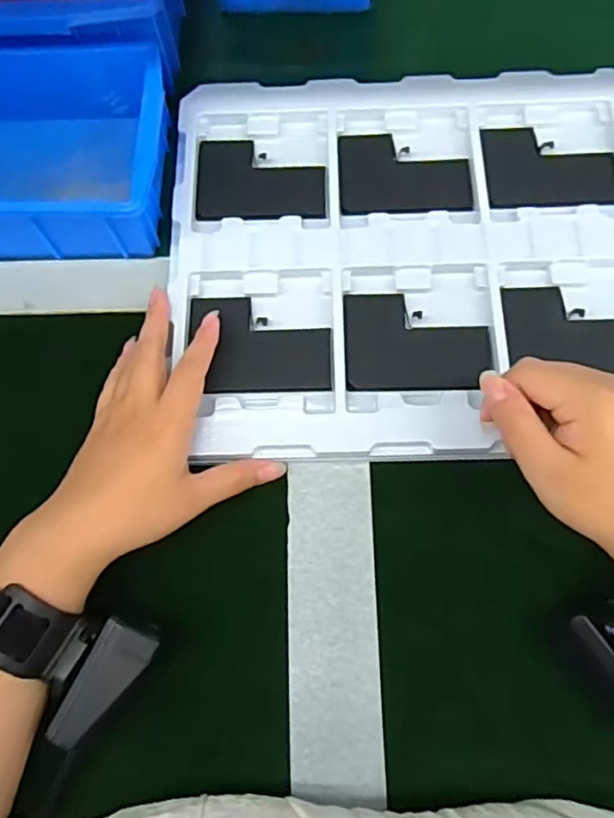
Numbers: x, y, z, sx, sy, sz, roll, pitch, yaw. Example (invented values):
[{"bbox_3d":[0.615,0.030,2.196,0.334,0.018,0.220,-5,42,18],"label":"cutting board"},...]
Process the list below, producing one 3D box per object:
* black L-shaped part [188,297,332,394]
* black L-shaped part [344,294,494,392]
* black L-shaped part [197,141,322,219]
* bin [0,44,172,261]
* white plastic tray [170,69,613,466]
[{"bbox_3d":[-0.030,-0.043,0.392,0.089,0.007,0.067,-2,73,1],"label":"black L-shaped part"},{"bbox_3d":[0.070,-0.043,0.386,0.090,0.008,0.068,0,73,2],"label":"black L-shaped part"},{"bbox_3d":[-0.032,-0.162,0.430,0.089,0.009,0.068,0,73,2],"label":"black L-shaped part"},{"bbox_3d":[-0.197,-0.174,0.427,0.203,0.077,0.141,-2,73,2],"label":"bin"},{"bbox_3d":[0.072,-0.106,0.406,0.315,0.017,0.281,-2,73,2],"label":"white plastic tray"}]

